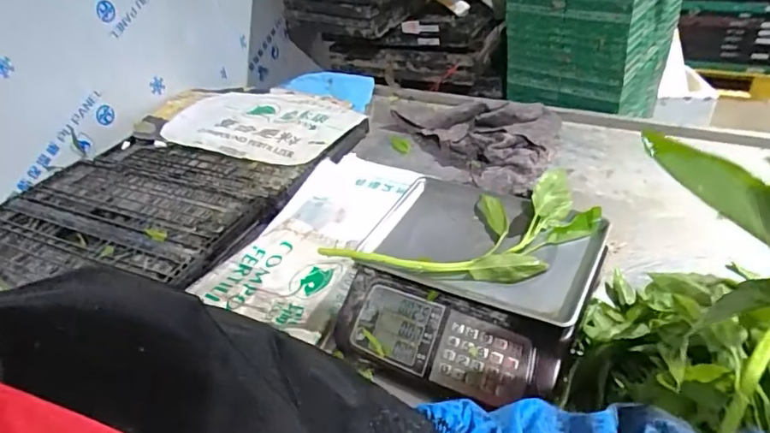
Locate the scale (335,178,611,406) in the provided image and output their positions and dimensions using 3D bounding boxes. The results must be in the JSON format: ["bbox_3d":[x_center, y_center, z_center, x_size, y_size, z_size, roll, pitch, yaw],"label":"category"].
[{"bbox_3d":[0.128,0.103,0.805,0.343,0.112,0.343,15,42,28],"label":"scale"}]

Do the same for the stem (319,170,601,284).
[{"bbox_3d":[0.130,0.034,0.792,0.405,0.059,0.183,-18,37,-14],"label":"stem"}]

